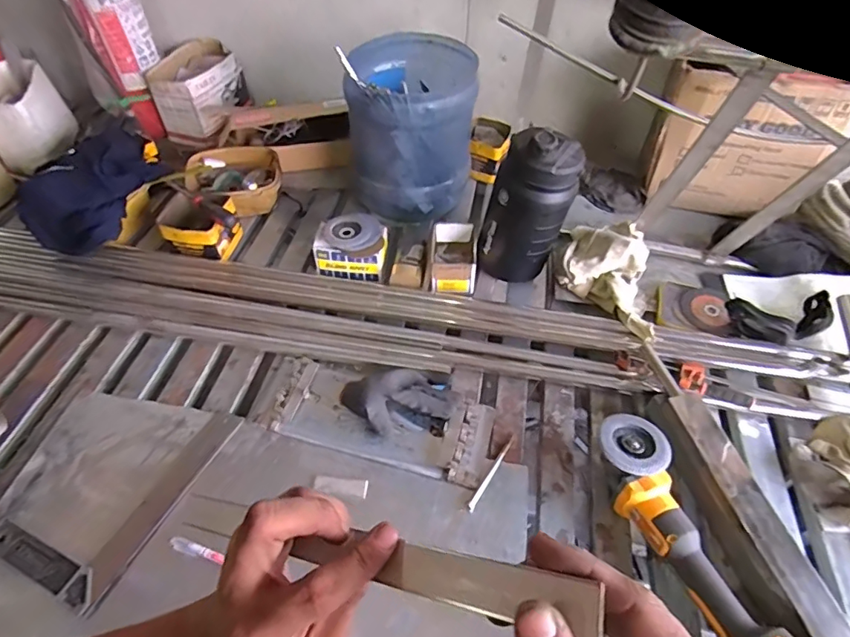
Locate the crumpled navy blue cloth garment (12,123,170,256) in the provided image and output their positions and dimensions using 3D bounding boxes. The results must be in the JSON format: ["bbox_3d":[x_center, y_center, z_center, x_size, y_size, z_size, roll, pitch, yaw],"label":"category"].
[{"bbox_3d":[-0.641,-0.277,0.990,0.173,0.127,0.297,12,50,9],"label":"crumpled navy blue cloth garment"}]

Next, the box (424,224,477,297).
[{"bbox_3d":[0.053,-0.115,0.961,0.096,0.063,0.134,8,51,5],"label":"box"}]

